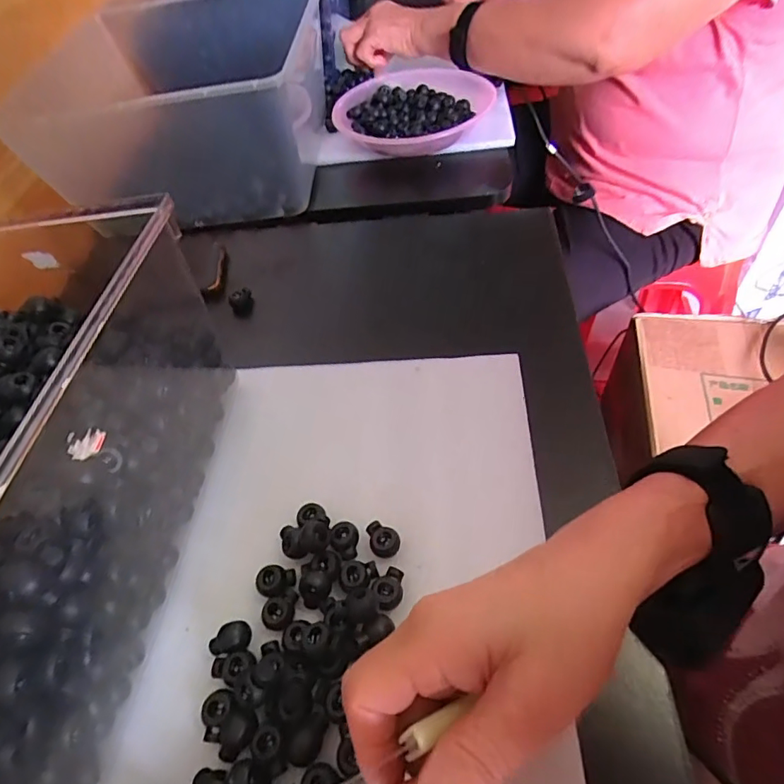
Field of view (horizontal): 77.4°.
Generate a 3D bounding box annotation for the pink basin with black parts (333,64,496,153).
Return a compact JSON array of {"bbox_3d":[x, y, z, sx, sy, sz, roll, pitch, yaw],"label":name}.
[{"bbox_3d":[0.033,-0.441,0.773,0.216,0.047,0.310,12,55,15],"label":"pink basin with black parts"}]

